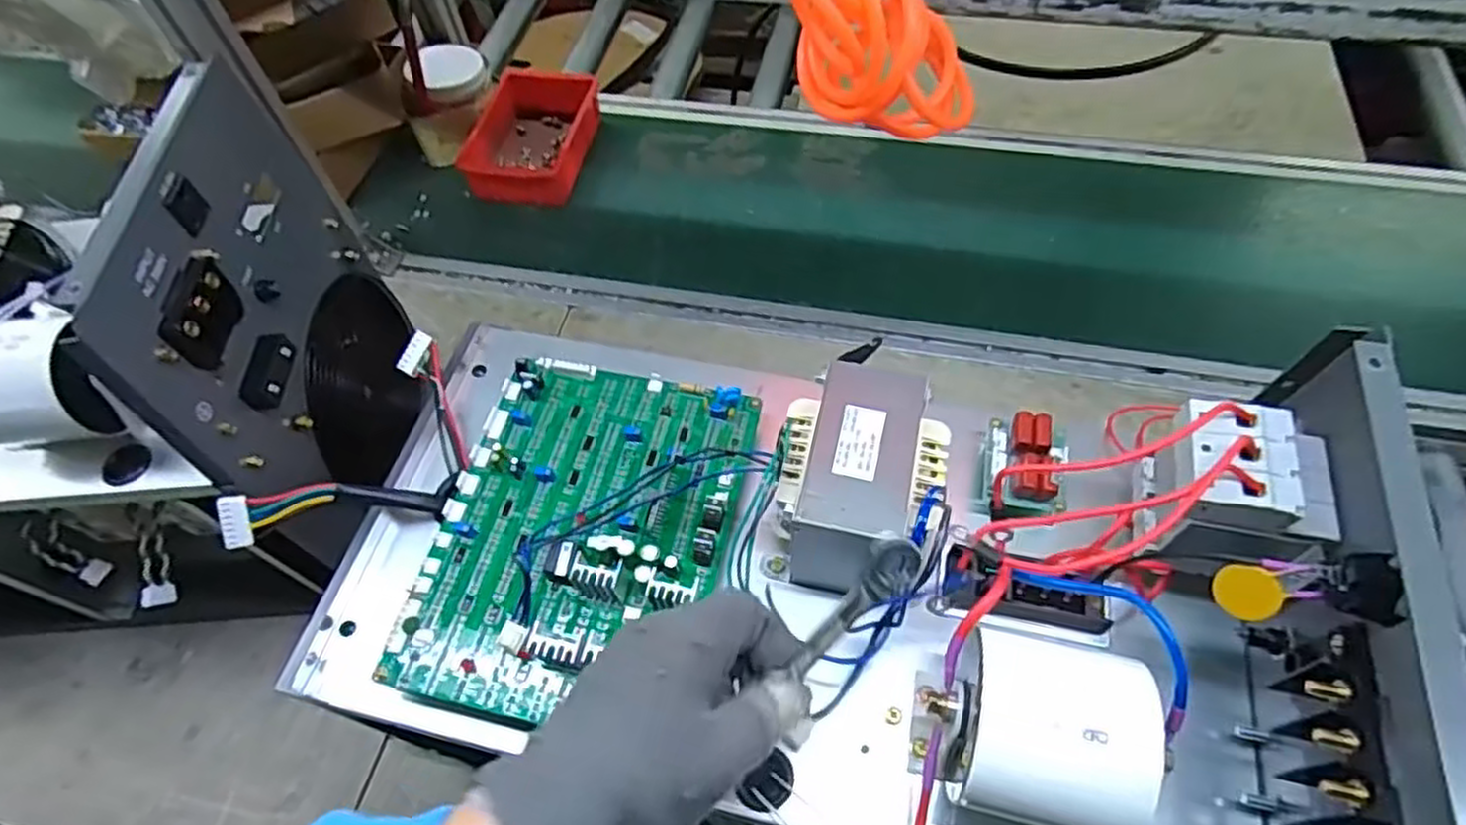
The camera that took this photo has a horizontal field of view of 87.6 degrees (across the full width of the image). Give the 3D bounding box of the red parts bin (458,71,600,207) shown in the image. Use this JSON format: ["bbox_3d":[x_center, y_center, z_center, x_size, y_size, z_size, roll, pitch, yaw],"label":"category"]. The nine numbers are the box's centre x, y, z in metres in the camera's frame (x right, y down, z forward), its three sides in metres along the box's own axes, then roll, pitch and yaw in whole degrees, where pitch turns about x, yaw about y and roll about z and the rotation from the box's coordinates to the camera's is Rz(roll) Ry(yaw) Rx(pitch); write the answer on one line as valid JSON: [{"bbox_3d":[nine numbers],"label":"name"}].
[{"bbox_3d":[-0.257,-0.361,1.002,0.138,0.058,0.201,7,59,8],"label":"red parts bin"}]

